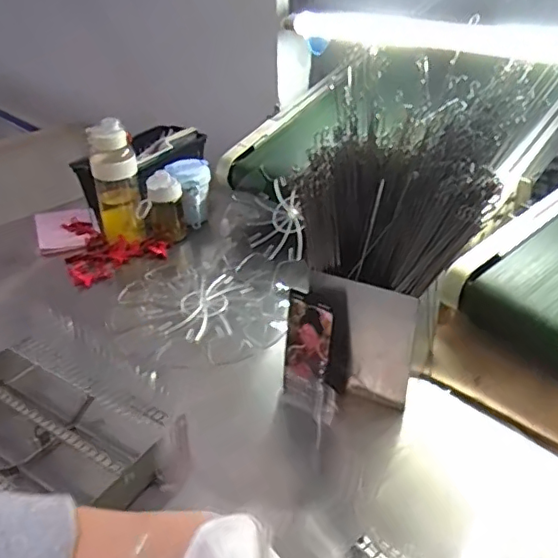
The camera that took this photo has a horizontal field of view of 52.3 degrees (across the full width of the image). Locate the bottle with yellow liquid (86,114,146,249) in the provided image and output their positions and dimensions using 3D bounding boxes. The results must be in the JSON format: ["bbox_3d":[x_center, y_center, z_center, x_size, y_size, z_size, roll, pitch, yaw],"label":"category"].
[{"bbox_3d":[-0.334,-0.195,1.171,0.085,0.269,0.097,-14,36,-19],"label":"bottle with yellow liquid"}]

